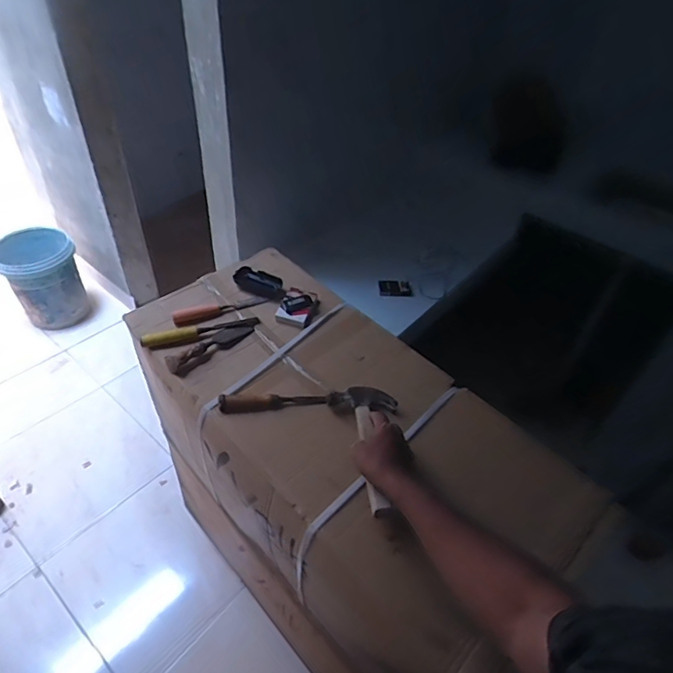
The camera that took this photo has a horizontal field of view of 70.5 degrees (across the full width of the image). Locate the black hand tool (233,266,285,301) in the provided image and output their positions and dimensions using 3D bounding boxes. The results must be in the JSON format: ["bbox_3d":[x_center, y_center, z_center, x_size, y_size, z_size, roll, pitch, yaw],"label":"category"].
[{"bbox_3d":[-0.175,-0.121,1.089,0.123,0.034,0.054,19,45,12],"label":"black hand tool"}]

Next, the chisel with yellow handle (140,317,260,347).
[{"bbox_3d":[-0.272,-0.017,0.969,0.236,0.028,0.034,-16,48,-22],"label":"chisel with yellow handle"}]

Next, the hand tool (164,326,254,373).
[{"bbox_3d":[-0.248,0.014,0.949,0.044,0.025,0.189,34,50,25],"label":"hand tool"}]

